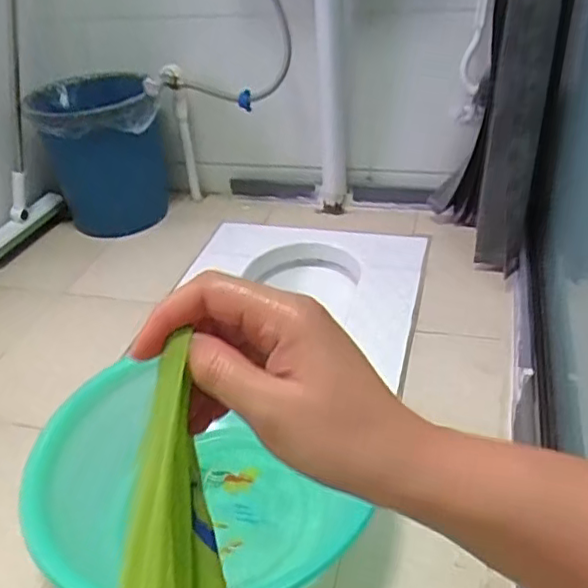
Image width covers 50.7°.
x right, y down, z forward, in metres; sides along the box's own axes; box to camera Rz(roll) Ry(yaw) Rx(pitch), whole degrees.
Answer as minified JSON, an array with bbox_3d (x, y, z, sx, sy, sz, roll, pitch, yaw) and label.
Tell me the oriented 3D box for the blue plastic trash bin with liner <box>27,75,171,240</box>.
[{"bbox_3d":[-0.376,-0.269,1.250,0.220,0.302,0.235,-19,37,-18],"label":"blue plastic trash bin with liner"}]

